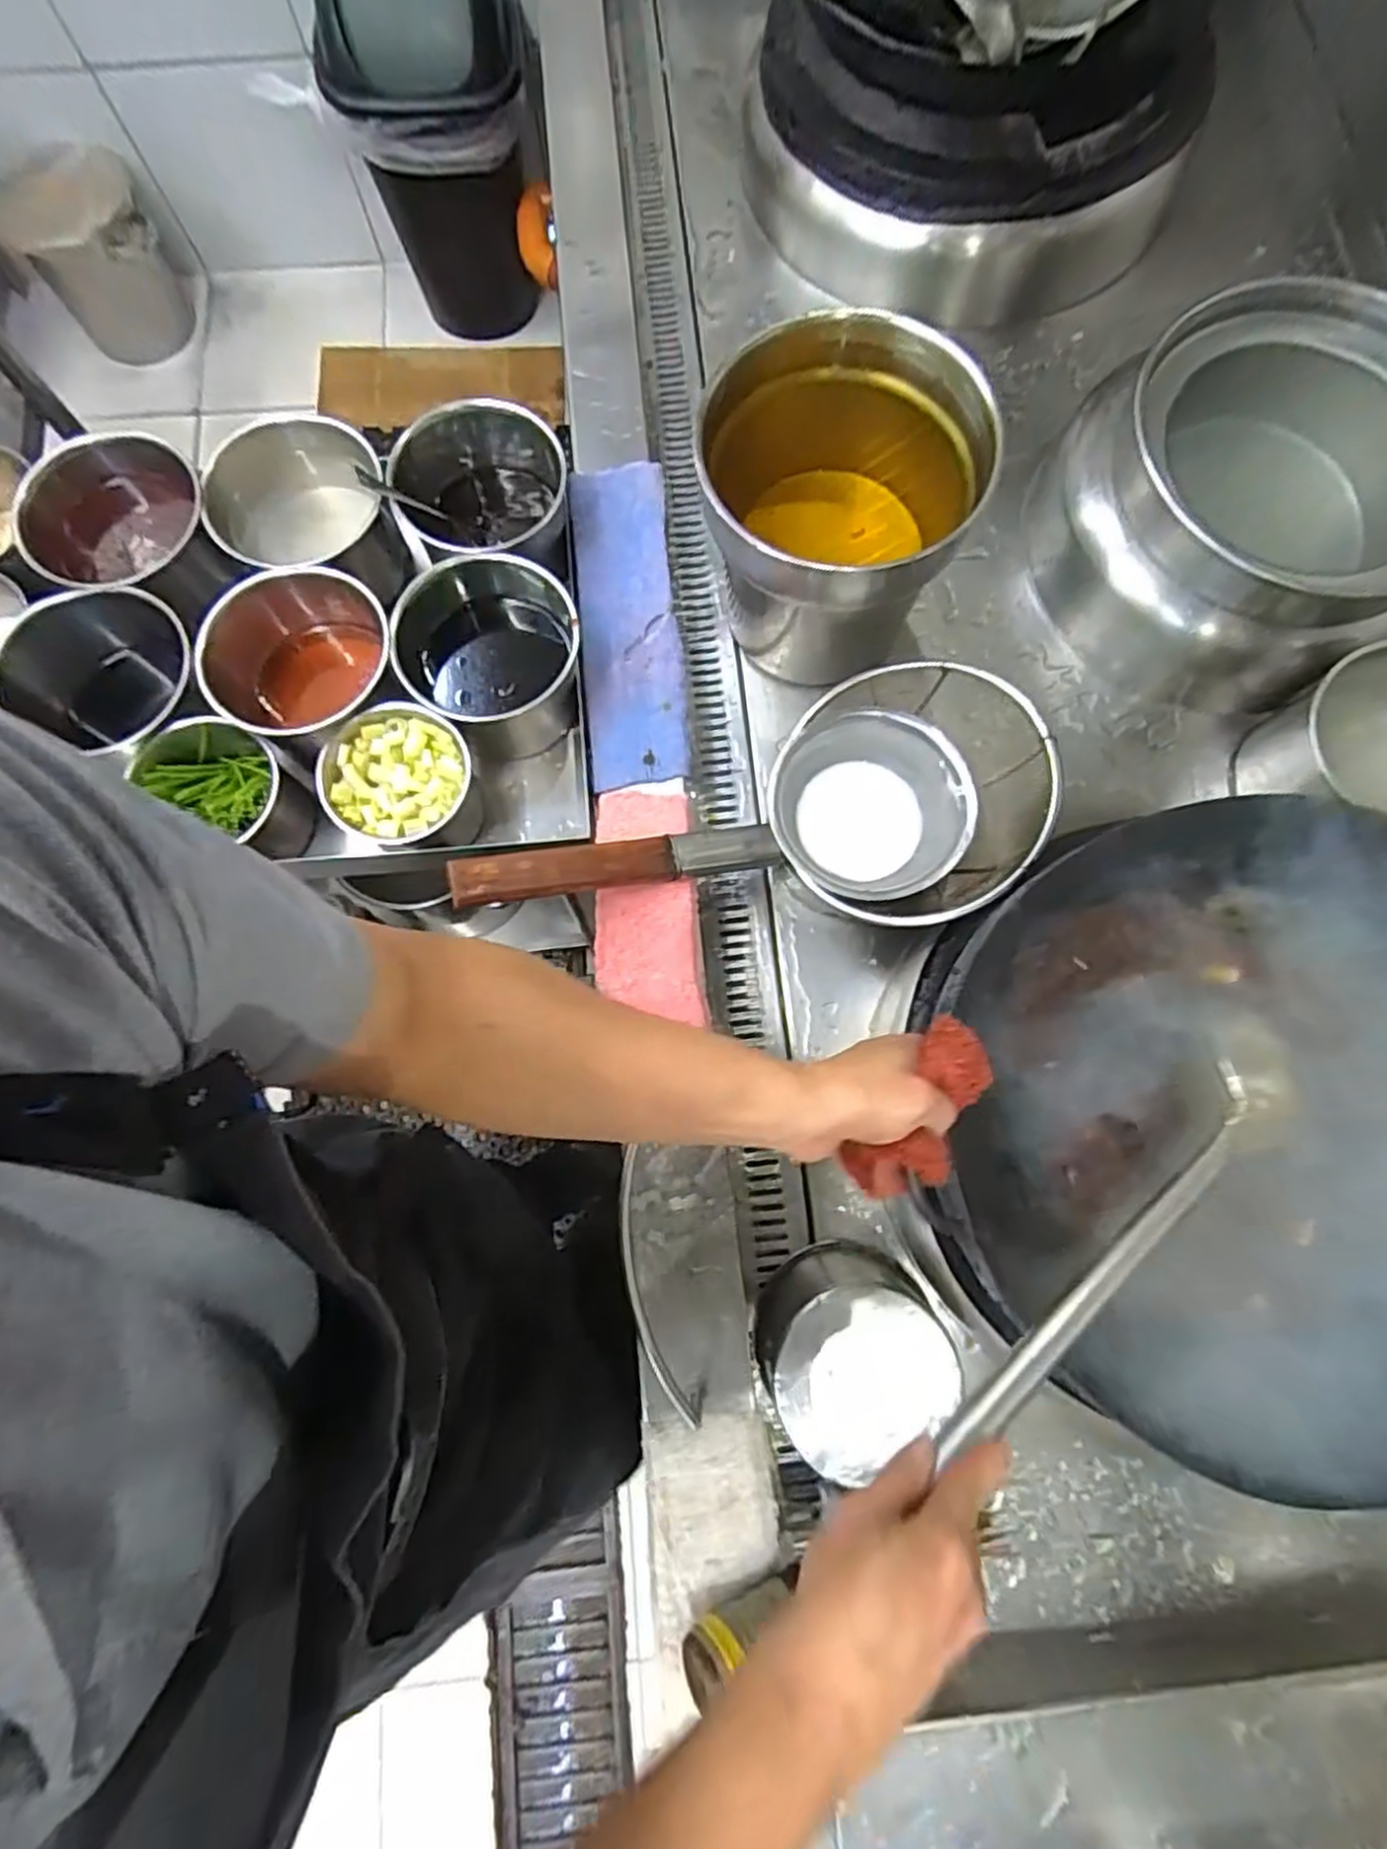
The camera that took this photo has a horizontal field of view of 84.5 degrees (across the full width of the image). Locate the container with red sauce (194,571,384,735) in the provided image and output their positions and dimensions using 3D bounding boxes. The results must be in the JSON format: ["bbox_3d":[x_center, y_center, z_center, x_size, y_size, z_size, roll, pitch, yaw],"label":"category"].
[{"bbox_3d":[-0.334,-0.220,0.691,0.151,0.123,0.145,0,78,-1],"label":"container with red sauce"}]

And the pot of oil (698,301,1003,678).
[{"bbox_3d":[0.118,-0.362,0.704,0.211,0.237,0.231,0,78,-1],"label":"pot of oil"}]

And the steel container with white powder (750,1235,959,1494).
[{"bbox_3d":[0.122,0.328,0.604,0.133,0.109,0.121,-5,78,-2],"label":"steel container with white powder"}]

